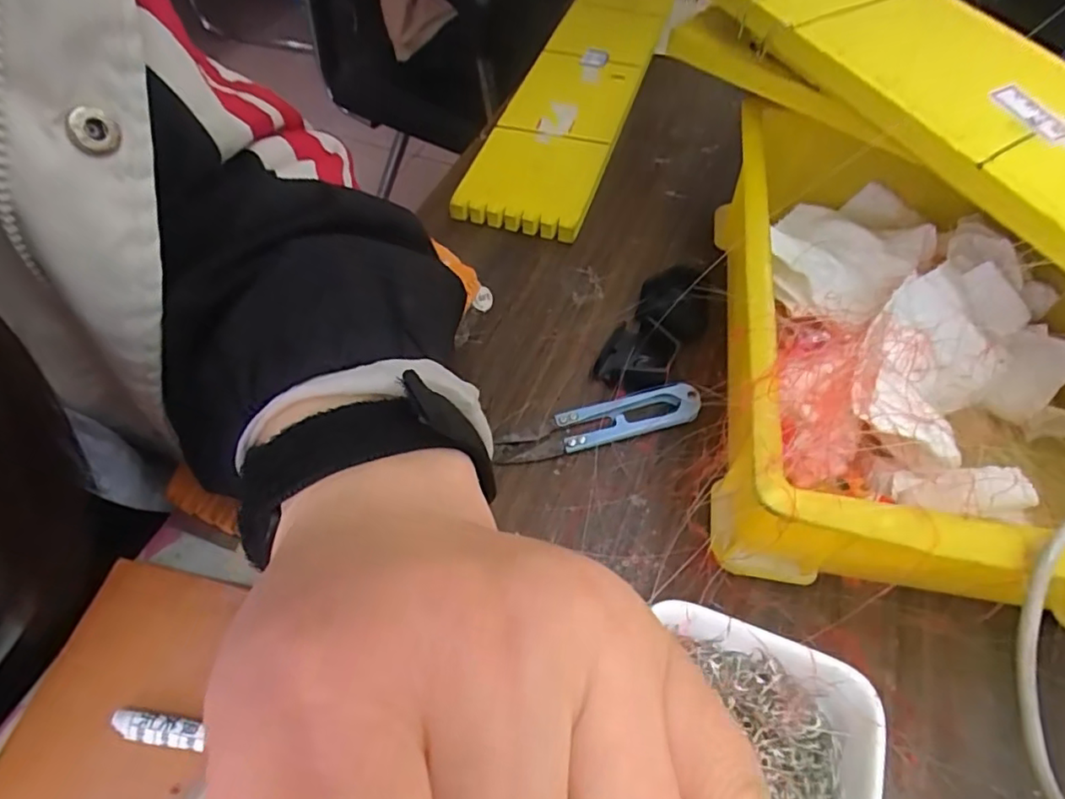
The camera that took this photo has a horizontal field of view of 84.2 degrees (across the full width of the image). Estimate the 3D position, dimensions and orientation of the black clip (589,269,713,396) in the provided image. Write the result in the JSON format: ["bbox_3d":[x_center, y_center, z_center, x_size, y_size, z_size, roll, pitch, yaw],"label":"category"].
[{"bbox_3d":[0.065,-0.036,0.304,0.040,0.022,0.079,27,60,18],"label":"black clip"}]

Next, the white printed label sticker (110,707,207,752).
[{"bbox_3d":[-0.132,0.116,0.208,0.033,0.005,0.010,7,56,5],"label":"white printed label sticker"}]

